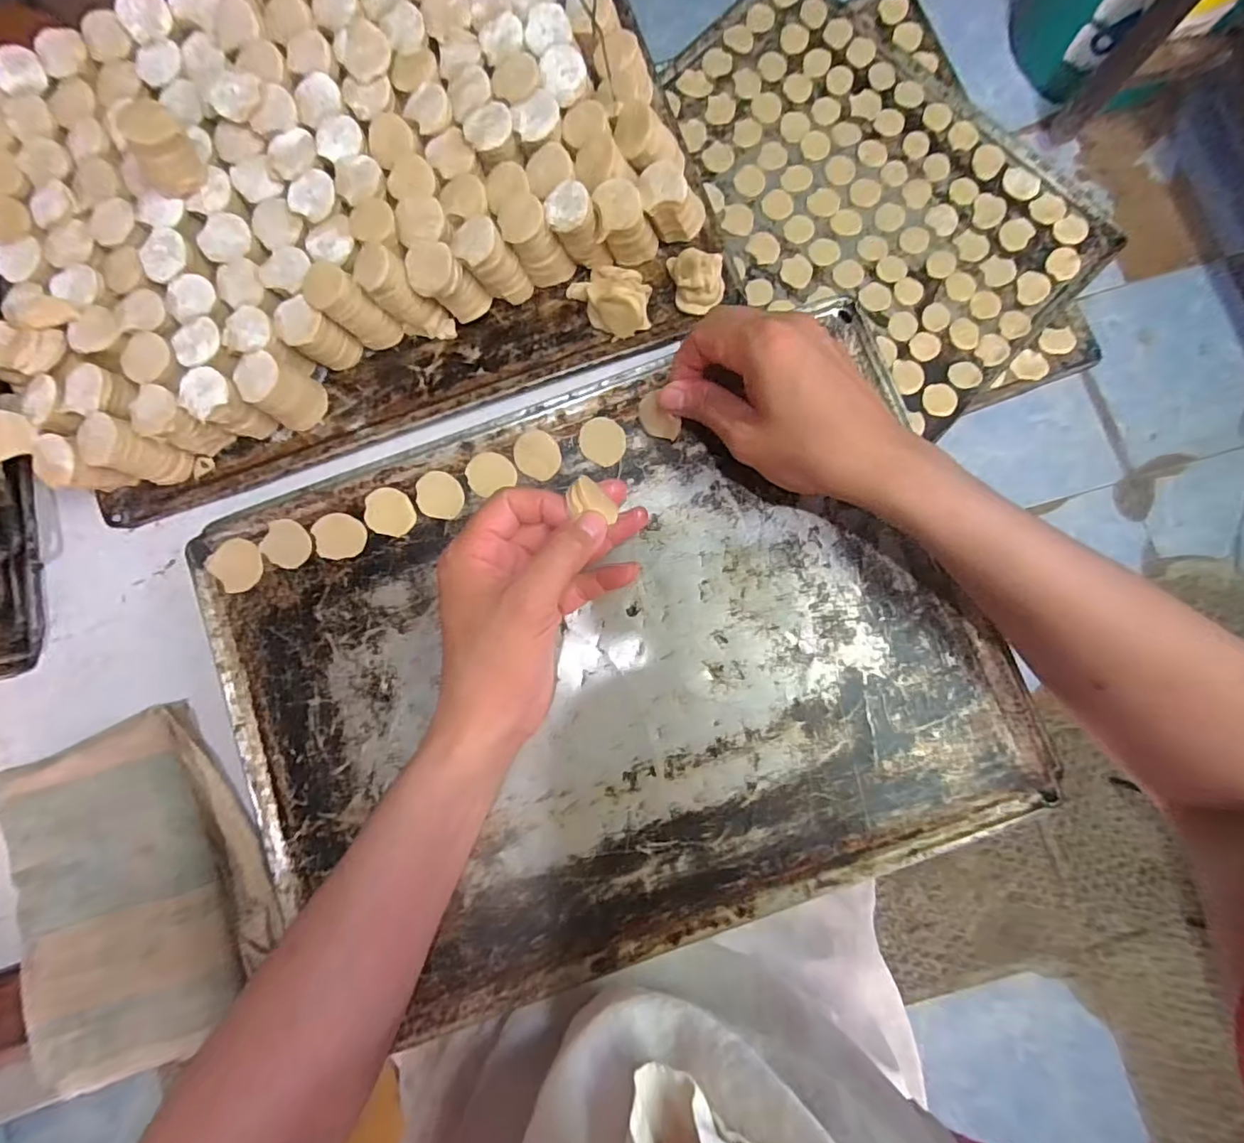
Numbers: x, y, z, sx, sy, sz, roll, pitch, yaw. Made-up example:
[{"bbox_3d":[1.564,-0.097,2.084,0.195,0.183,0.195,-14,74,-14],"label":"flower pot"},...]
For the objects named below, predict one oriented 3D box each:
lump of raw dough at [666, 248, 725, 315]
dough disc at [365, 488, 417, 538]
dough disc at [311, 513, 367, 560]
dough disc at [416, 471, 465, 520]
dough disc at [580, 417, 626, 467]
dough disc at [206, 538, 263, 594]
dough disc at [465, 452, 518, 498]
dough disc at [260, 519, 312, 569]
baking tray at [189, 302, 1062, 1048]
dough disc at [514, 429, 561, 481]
[{"bbox_3d":[0.051,-0.193,0.370,0.033,0.024,0.039,-13,84,-1],"label":"lump of raw dough"},{"bbox_3d":[-0.149,-0.038,0.362,0.032,0.004,0.029,11,84,2],"label":"dough disc"},{"bbox_3d":[-0.182,-0.023,0.361,0.033,0.004,0.029,3,84,1],"label":"dough disc"},{"bbox_3d":[-0.117,-0.049,0.362,0.030,0.004,0.030,0,84,0],"label":"dough disc"},{"bbox_3d":[-0.012,-0.084,0.362,0.029,0.004,0.031,0,84,0],"label":"dough disc"},{"bbox_3d":[-0.246,-0.004,0.360,0.030,0.004,0.033,0,84,0],"label":"dough disc"},{"bbox_3d":[-0.085,-0.064,0.361,0.030,0.004,0.027,-24,84,-2],"label":"dough disc"},{"bbox_3d":[-0.216,-0.018,0.361,0.030,0.004,0.029,0,84,0],"label":"dough disc"},{"bbox_3d":[-0.011,0.053,0.346,0.446,0.027,0.335,-20,87,0],"label":"baking tray"},{"bbox_3d":[-0.055,-0.075,0.362,0.029,0.004,0.031,0,84,0],"label":"dough disc"}]

